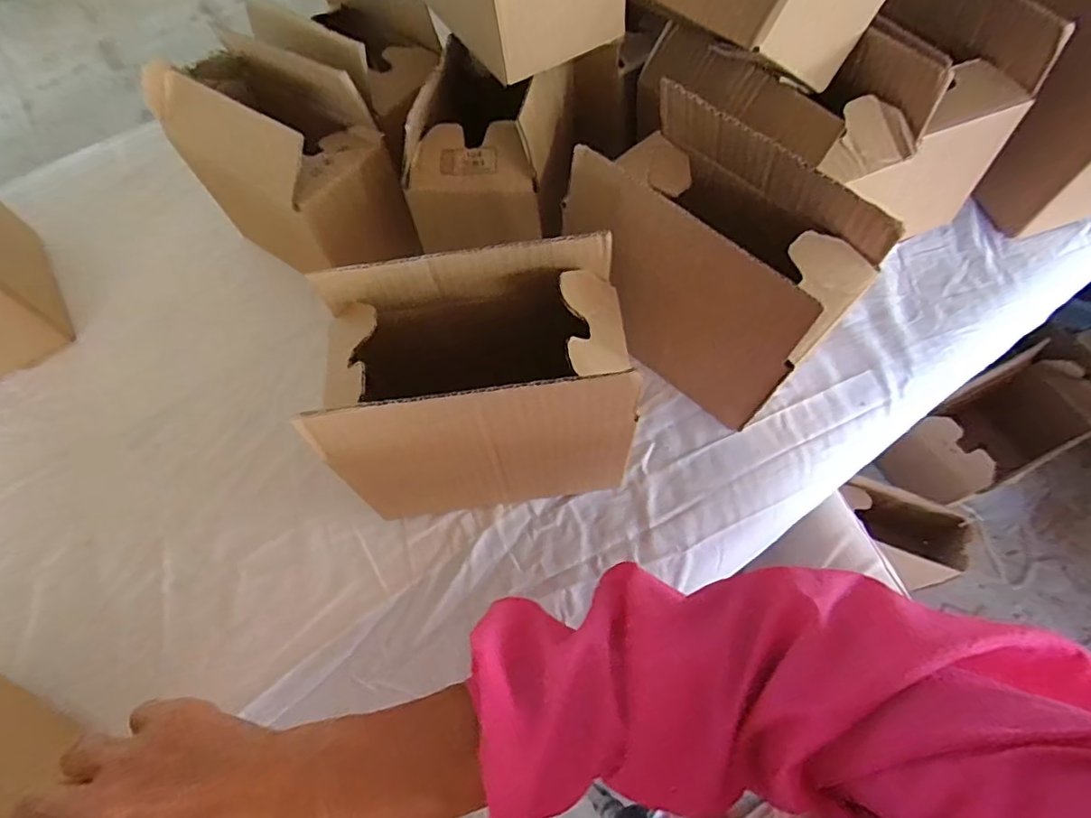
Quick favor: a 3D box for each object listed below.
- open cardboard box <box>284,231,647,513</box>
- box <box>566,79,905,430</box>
[{"bbox_3d":[-0.036,-0.008,0.364,0.164,0.167,0.099,-8,61,1],"label":"open cardboard box"},{"bbox_3d":[0.109,-0.088,0.390,0.093,0.173,0.166,-42,66,-16],"label":"box"}]

